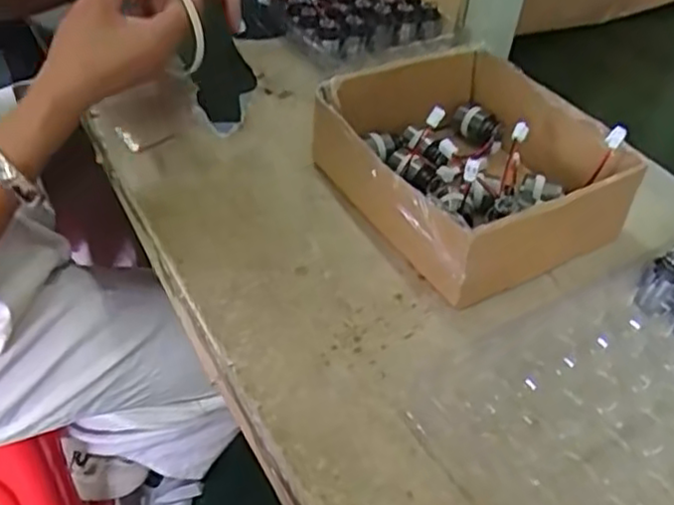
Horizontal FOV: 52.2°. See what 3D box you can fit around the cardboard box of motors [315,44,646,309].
[{"bbox_3d":[0.103,-0.075,0.558,0.188,0.077,0.213,-19,48,-25],"label":"cardboard box of motors"}]

